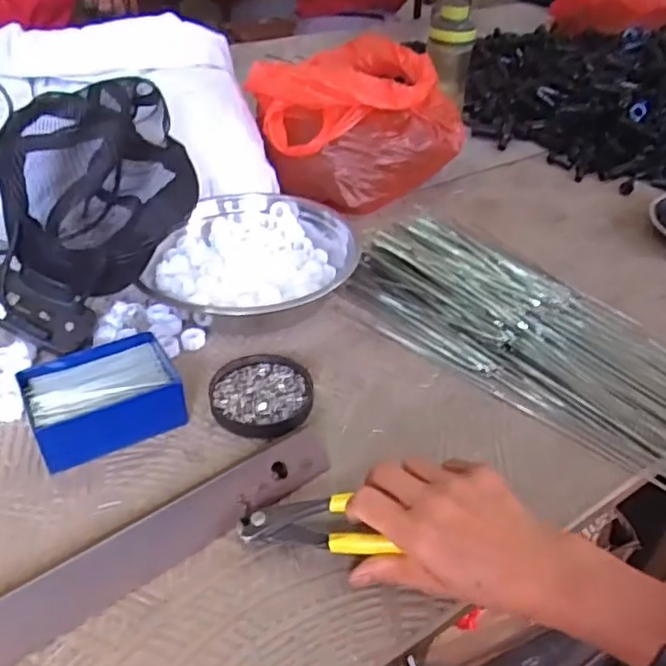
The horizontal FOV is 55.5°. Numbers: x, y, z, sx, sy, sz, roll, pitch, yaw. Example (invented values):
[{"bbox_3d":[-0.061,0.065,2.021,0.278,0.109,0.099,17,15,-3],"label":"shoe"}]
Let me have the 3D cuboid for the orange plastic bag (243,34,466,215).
[{"bbox_3d":[0.040,-0.296,0.879,0.267,0.160,0.288,9,38,10],"label":"orange plastic bag"}]

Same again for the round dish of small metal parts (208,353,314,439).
[{"bbox_3d":[-0.058,0.051,0.532,0.086,0.012,0.091,1,38,-1],"label":"round dish of small metal parts"}]

